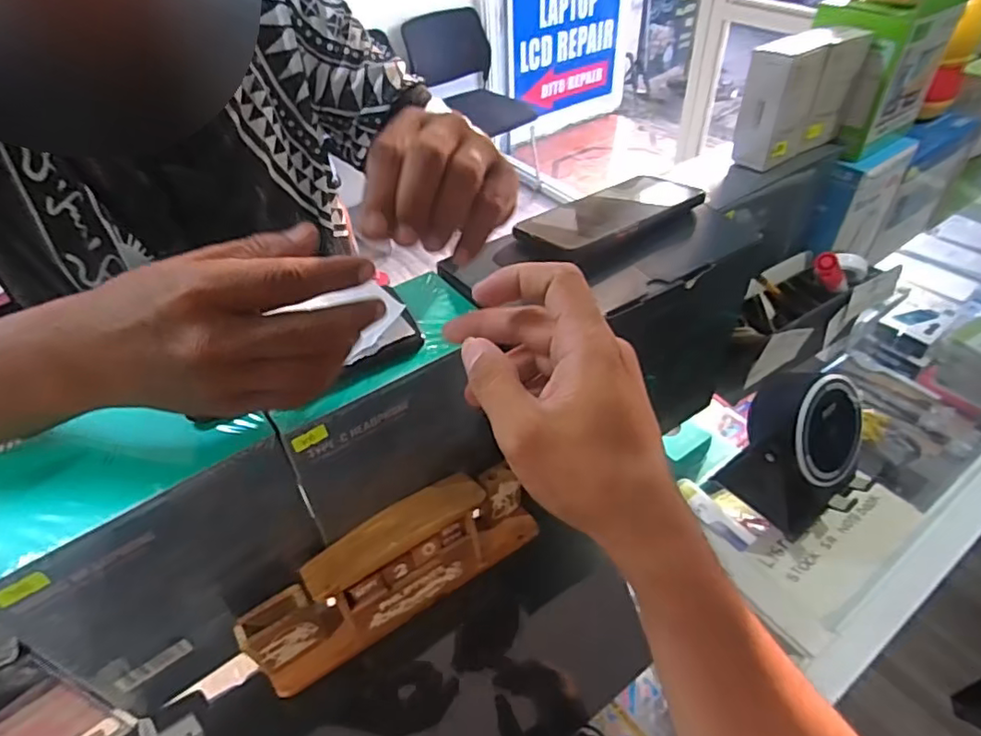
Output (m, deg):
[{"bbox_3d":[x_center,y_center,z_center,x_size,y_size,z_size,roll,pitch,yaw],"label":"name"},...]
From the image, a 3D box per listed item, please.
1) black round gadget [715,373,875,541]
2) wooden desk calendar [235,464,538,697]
[{"bbox_3d":[0.261,0.075,0.500,0.097,0.133,0.094,30,52,29],"label":"black round gadget"},{"bbox_3d":[-0.070,0.147,0.452,0.229,0.081,0.051,-27,49,-23],"label":"wooden desk calendar"}]

